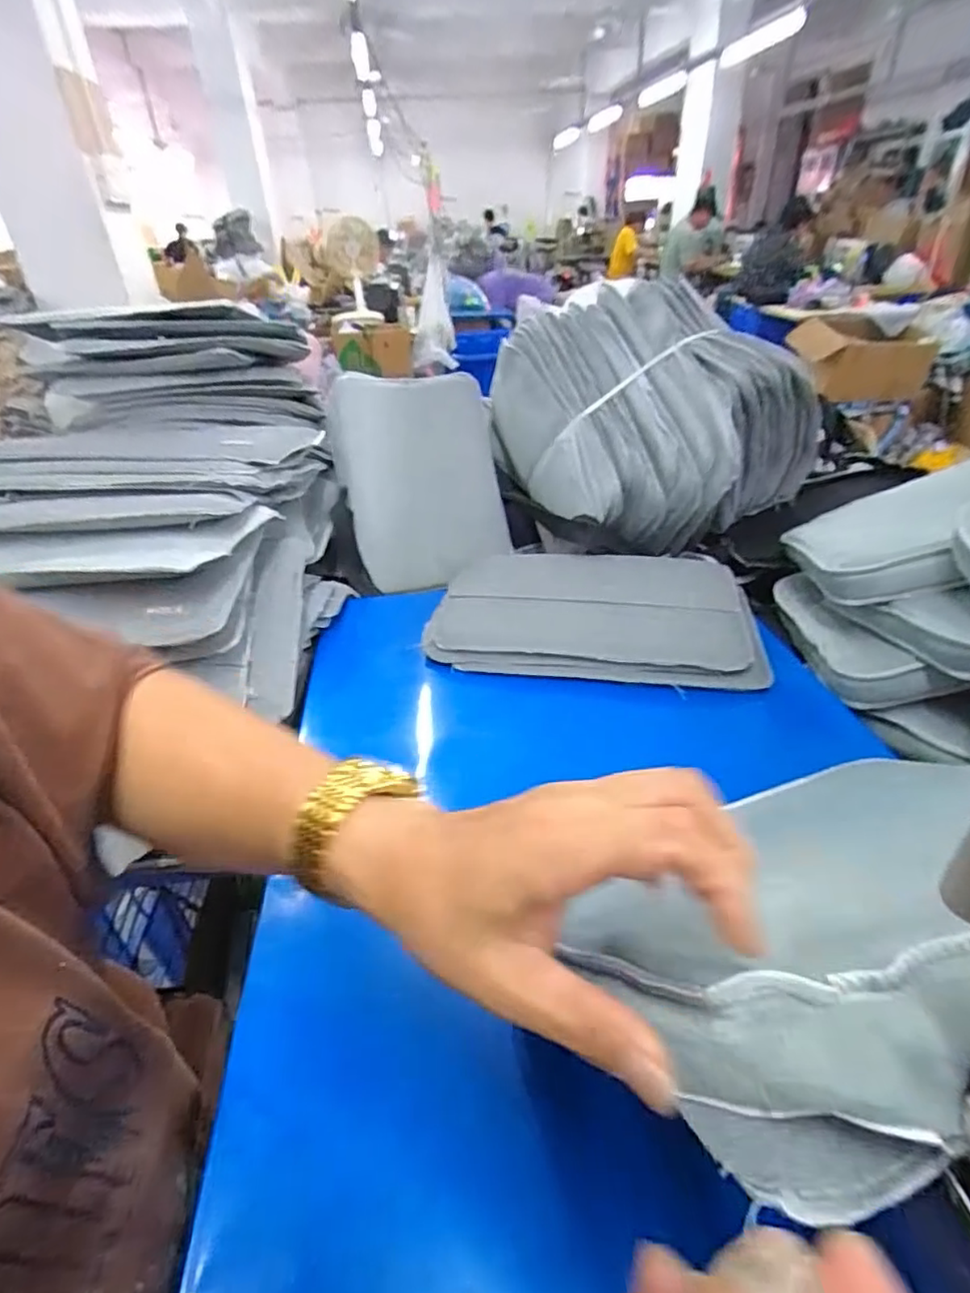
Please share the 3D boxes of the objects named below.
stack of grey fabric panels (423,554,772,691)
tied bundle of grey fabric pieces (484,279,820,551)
[{"bbox_3d":[0.132,-0.045,0.744,0.374,0.031,0.263,5,36,12],"label":"stack of grey fabric panels"},{"bbox_3d":[0.237,-0.344,0.910,0.332,0.275,0.394,-20,38,-22],"label":"tied bundle of grey fabric pieces"}]

